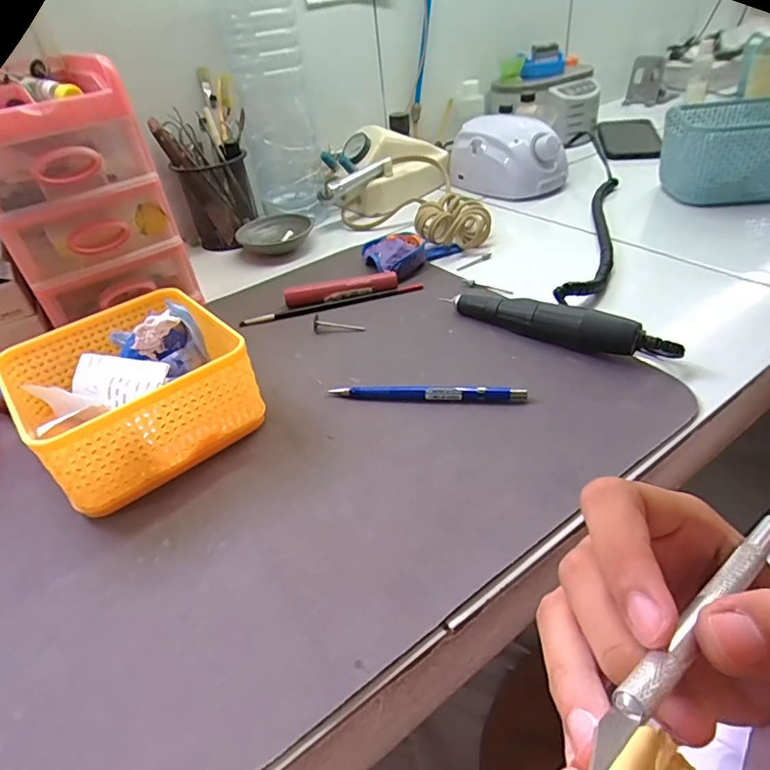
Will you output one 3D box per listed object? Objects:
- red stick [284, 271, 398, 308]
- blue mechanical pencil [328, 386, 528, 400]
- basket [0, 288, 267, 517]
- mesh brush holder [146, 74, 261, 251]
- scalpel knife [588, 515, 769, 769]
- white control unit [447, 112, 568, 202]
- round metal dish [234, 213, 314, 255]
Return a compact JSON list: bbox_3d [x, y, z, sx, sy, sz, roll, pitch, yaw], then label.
[{"bbox_3d":[-0.041,-0.090,0.474,0.105,0.016,0.014,-7,39,-1],"label":"red stick"},{"bbox_3d":[0.029,0.006,0.351,0.133,0.011,0.008,2,40,11],"label":"blue mechanical pencil"},{"bbox_3d":[-0.172,0.001,0.343,0.132,0.064,0.134,-33,46,-29],"label":"basket"},{"bbox_3d":[-0.205,-0.255,0.595,0.097,0.158,0.089,-17,40,-12],"label":"mesh brush holder"},{"bbox_3d":[0.091,0.062,0.140,0.134,0.004,0.007,-14,36,-39],"label":"scalpel knife"},{"bbox_3d":[0.160,-0.300,0.661,0.103,0.072,0.132,-21,40,-15],"label":"white control unit"},{"bbox_3d":[-0.126,-0.179,0.594,0.080,0.024,0.070,10,42,19],"label":"round metal dish"}]

